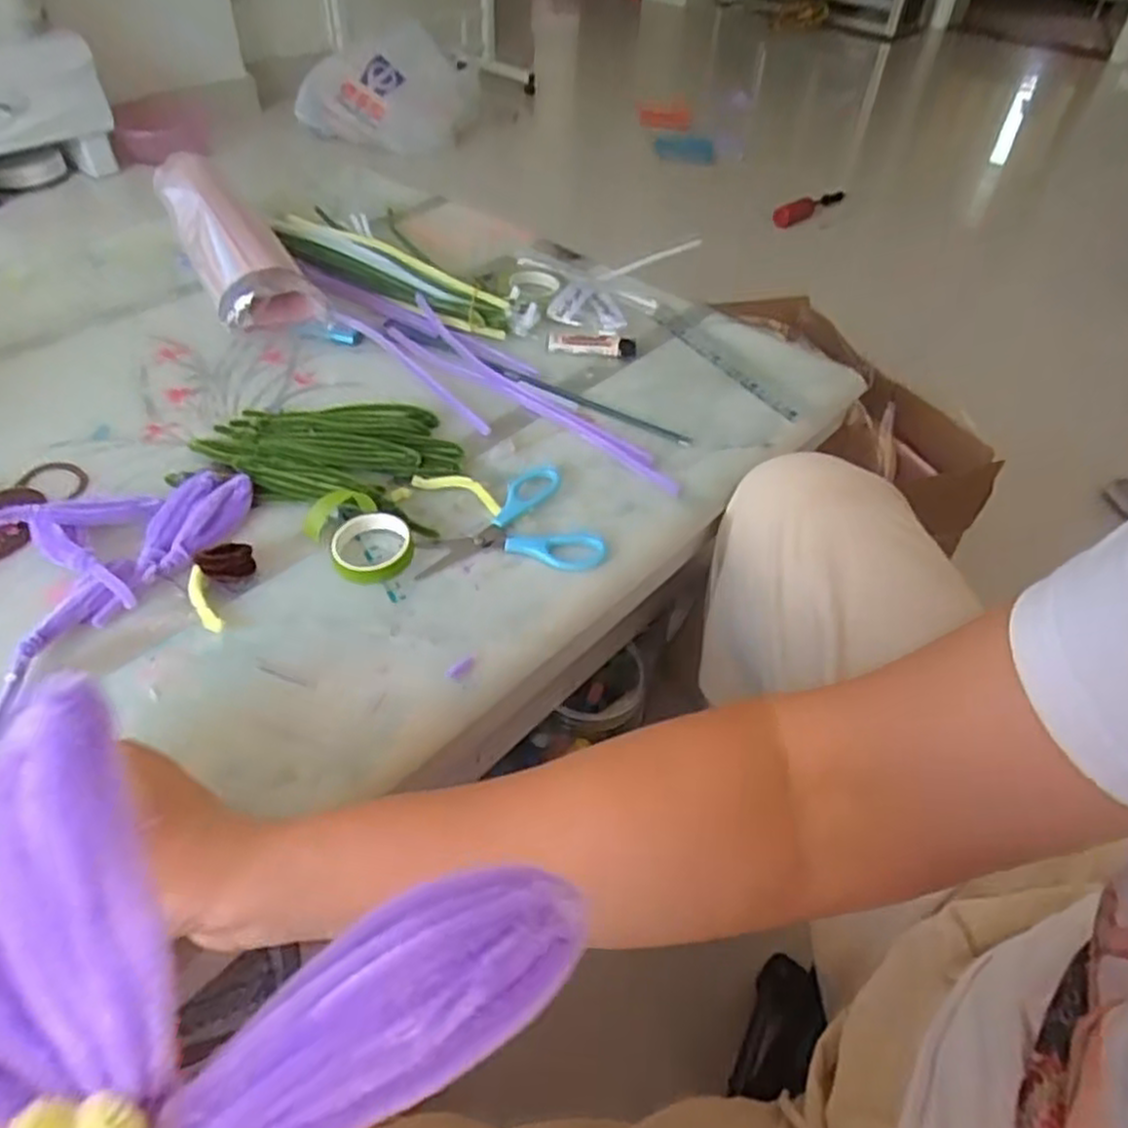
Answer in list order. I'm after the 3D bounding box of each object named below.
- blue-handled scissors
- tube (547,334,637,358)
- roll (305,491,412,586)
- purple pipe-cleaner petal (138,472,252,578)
[{"bbox_3d":[-0.037,-0.033,0.517,0.118,0.017,0.095,-3,46,-6],"label":"blue-handled scissors"},{"bbox_3d":[0.025,-0.194,0.683,0.078,0.008,0.027,5,45,1],"label":"tube"},{"bbox_3d":[-0.130,-0.021,0.494,0.052,0.022,0.082,-26,52,-26],"label":"roll"},{"bbox_3d":[-0.239,-0.026,0.496,0.044,0.015,0.091,14,46,10],"label":"purple pipe-cleaner petal"}]

